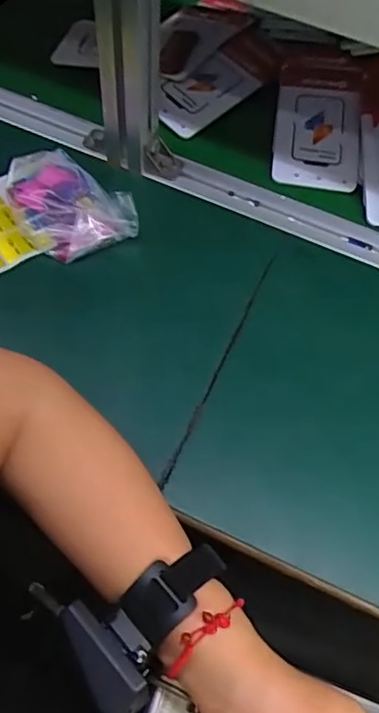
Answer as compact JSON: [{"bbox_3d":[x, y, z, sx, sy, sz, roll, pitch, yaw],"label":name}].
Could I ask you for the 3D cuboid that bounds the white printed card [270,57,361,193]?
[{"bbox_3d":[0.138,-0.254,0.599,0.088,0.013,0.159,4,76,5],"label":"white printed card"}]

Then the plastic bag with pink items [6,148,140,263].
[{"bbox_3d":[-0.118,-0.150,0.530,0.096,0.039,0.123,-23,67,-15],"label":"plastic bag with pink items"}]

